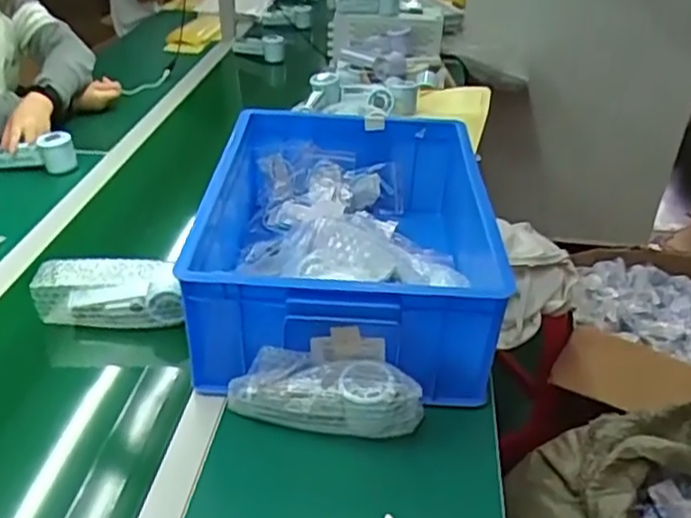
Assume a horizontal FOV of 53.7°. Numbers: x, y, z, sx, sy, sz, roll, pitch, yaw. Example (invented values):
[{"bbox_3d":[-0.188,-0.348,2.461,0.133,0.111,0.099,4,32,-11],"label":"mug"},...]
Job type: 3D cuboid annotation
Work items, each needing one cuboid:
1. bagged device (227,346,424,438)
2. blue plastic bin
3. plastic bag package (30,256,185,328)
[{"bbox_3d":[-0.022,0.145,0.728,0.202,0.087,0.061,8,33,6],"label":"bagged device"},{"bbox_3d":[0.001,-0.029,0.905,0.377,0.163,0.454,4,33,-1],"label":"blue plastic bin"},{"bbox_3d":[-0.298,0.045,0.868,0.196,0.077,0.058,2,33,-3],"label":"plastic bag package"}]

